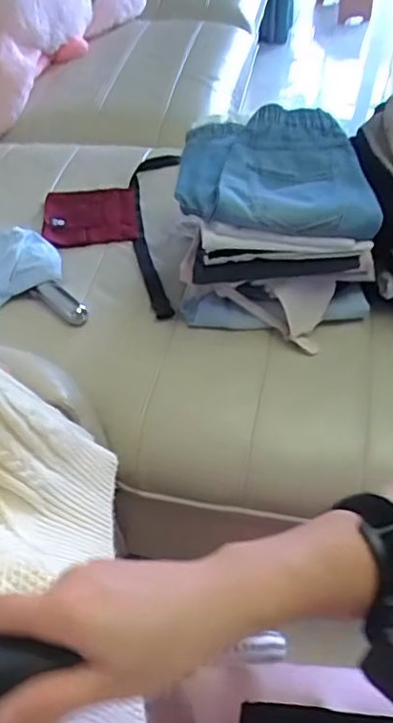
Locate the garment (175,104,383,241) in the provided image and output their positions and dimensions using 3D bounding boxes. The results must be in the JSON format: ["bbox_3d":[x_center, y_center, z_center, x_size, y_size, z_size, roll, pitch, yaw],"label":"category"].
[{"bbox_3d":[0.114,-0.278,0.874,0.271,0.087,0.199,4,46,3],"label":"garment"}]

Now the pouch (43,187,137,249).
[{"bbox_3d":[-0.202,-0.280,1.162,0.174,0.026,0.187,-4,46,-4],"label":"pouch"}]

